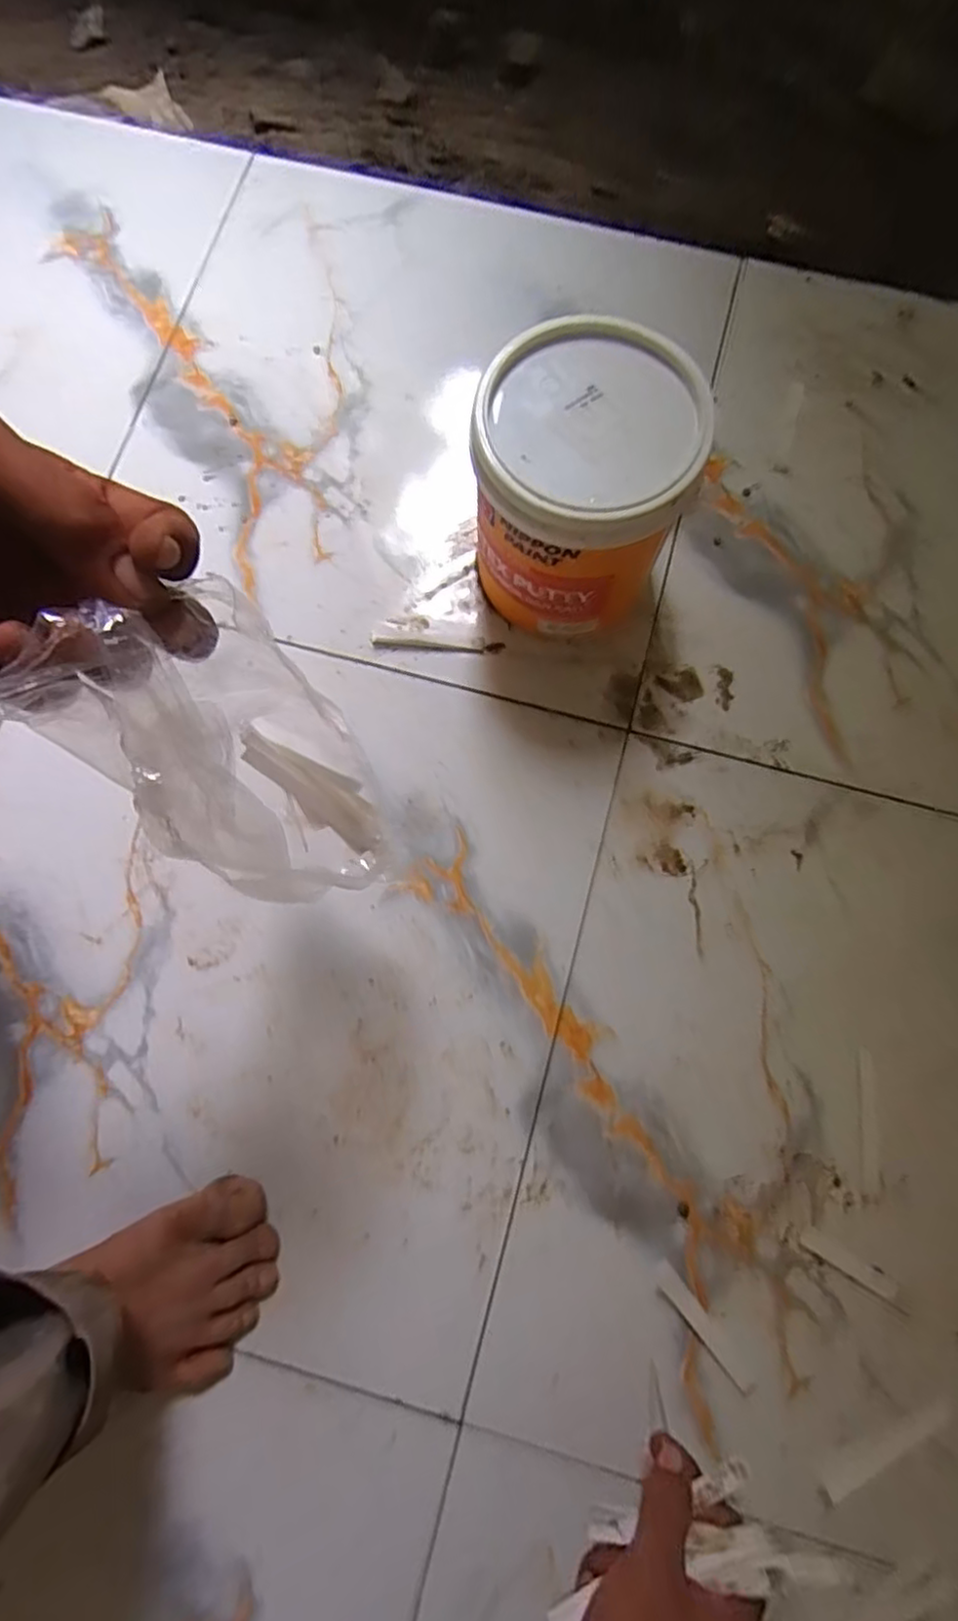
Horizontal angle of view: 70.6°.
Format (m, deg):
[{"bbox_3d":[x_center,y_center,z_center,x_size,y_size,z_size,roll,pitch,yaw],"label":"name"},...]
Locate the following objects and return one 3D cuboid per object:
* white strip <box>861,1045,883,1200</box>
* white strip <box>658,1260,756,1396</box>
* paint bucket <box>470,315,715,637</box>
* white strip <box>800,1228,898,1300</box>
[{"bbox_3d":[0.283,0.226,0.490,0.012,0.004,0.099,3,77,2],"label":"white strip"},{"bbox_3d":[0.155,0.357,0.466,0.017,0.004,0.092,-38,79,-7],"label":"white strip"},{"bbox_3d":[0.074,-0.227,0.505,0.136,0.174,0.141,0,77,1],"label":"paint bucket"},{"bbox_3d":[0.259,0.316,0.471,0.068,0.004,0.013,29,79,7],"label":"white strip"}]

